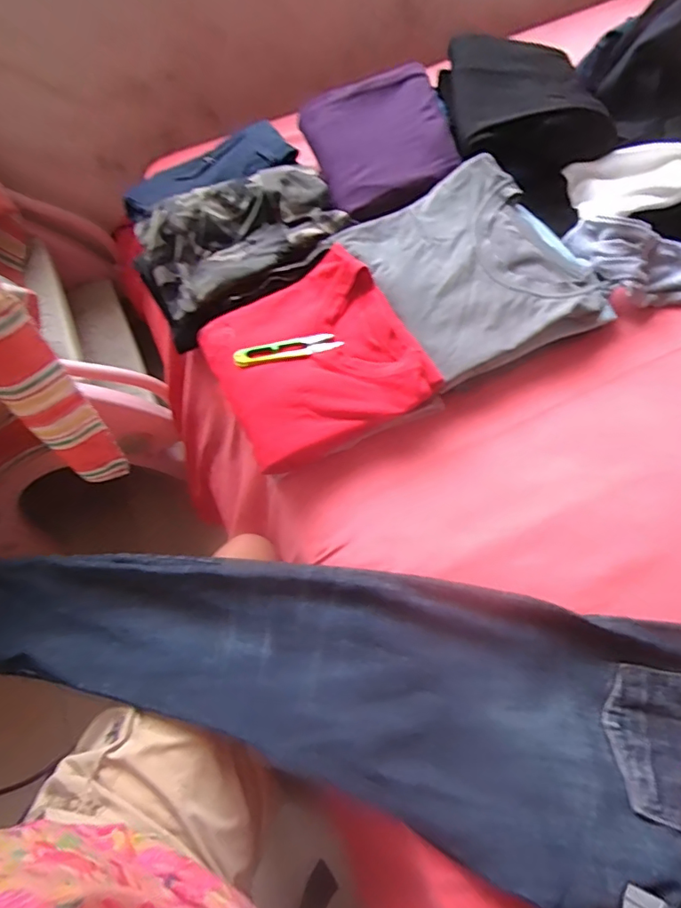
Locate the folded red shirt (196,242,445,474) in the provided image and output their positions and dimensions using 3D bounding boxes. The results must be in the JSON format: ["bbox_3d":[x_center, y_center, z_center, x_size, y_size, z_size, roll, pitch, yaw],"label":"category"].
[{"bbox_3d":[-0.033,-0.109,0.590,0.217,0.046,0.226,-28,66,-10],"label":"folded red shirt"}]

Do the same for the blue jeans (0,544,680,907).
[{"bbox_3d":[0.015,0.218,0.492,0.913,0.043,0.221,7,64,16],"label":"blue jeans"}]

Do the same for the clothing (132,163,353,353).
[{"bbox_3d":[-0.128,-0.268,0.688,0.270,0.094,0.168,-26,65,-10],"label":"clothing"}]

